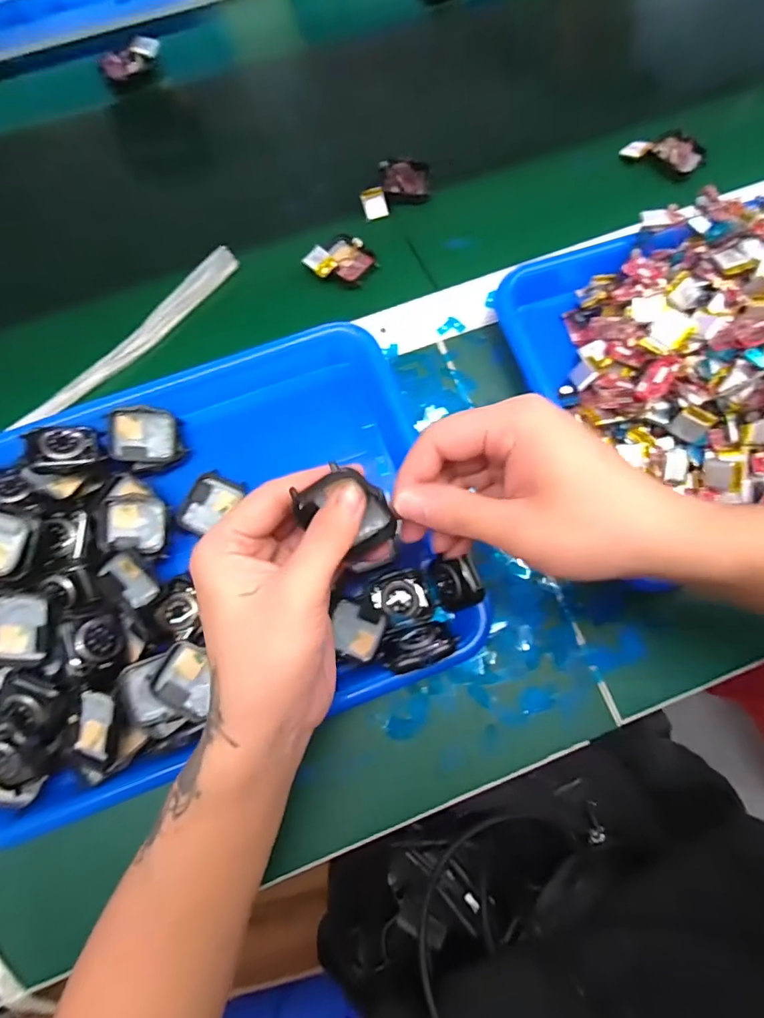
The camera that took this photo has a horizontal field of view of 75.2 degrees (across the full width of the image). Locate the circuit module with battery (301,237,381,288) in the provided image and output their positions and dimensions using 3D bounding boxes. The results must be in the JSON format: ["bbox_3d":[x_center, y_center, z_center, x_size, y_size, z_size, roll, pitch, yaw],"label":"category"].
[{"bbox_3d":[-0.033,-0.200,0.400,0.049,0.010,0.042,-40,79,-9],"label":"circuit module with battery"}]

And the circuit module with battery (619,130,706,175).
[{"bbox_3d":[0.247,-0.312,0.434,0.065,0.013,0.036,28,77,7],"label":"circuit module with battery"}]

